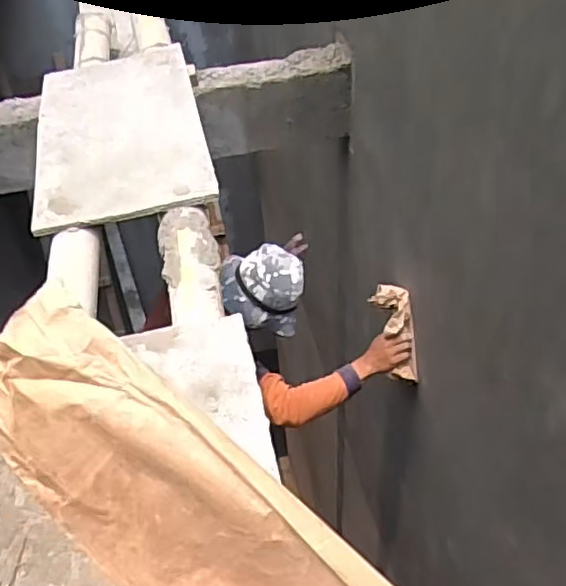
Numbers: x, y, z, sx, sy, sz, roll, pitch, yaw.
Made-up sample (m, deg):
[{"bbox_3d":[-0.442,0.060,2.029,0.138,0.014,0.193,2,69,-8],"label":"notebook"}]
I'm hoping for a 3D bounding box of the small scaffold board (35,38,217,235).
[{"bbox_3d":[-0.320,-0.331,1.211,0.306,0.021,0.593,-15,47,-4],"label":"small scaffold board"}]

